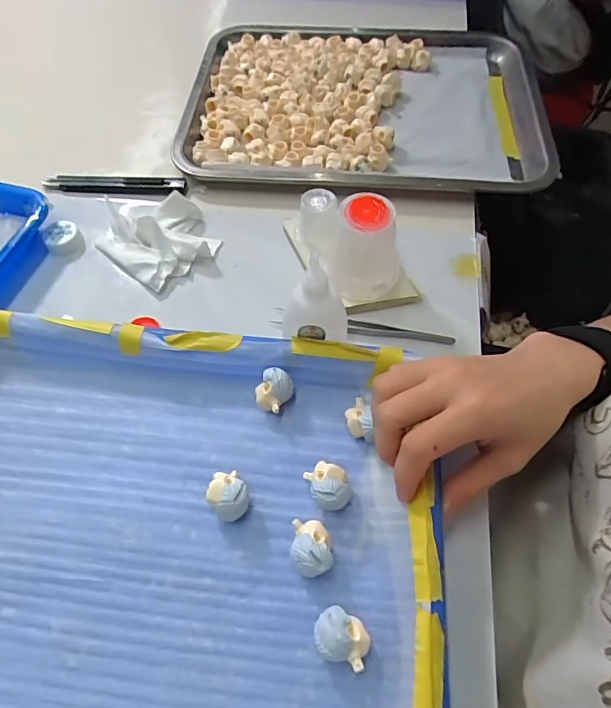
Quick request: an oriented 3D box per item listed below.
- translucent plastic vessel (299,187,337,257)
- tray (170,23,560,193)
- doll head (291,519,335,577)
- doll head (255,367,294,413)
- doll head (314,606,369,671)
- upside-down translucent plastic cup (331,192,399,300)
[{"bbox_3d":[0.010,-0.103,0.373,0.028,0.049,0.036,0,60,0],"label":"translucent plastic vessel"},{"bbox_3d":[0.057,-0.260,0.471,0.344,0.028,0.255,6,61,3],"label":"tray"},{"bbox_3d":[0.003,0.109,0.260,0.022,0.022,0.029,-5,61,-3],"label":"doll head"},{"bbox_3d":[-0.020,0.025,0.310,0.024,0.023,0.028,-9,61,-6],"label":"doll head"},{"bbox_3d":[0.018,0.146,0.239,0.027,0.022,0.023,22,62,11],"label":"doll head"},{"bbox_3d":[0.045,-0.074,0.338,0.048,0.070,0.042,2,60,0],"label":"upside-down translucent plastic cup"}]

